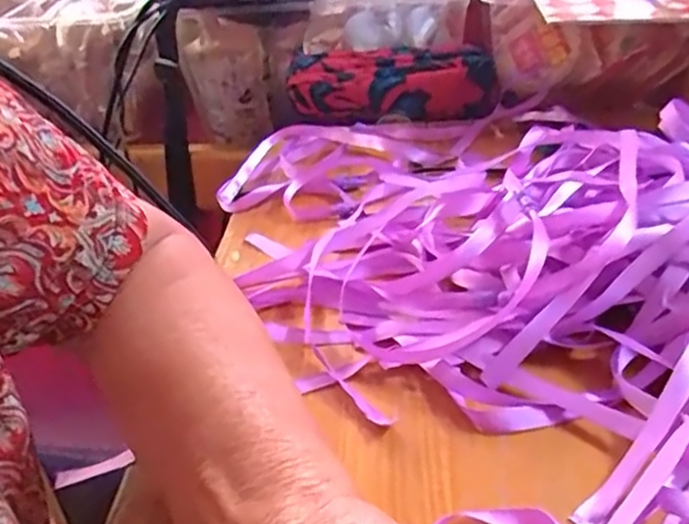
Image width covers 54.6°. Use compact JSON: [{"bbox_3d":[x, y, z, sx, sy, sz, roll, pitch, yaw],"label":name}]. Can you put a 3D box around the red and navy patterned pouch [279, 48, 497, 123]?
[{"bbox_3d":[0.041,-0.156,0.579,0.178,0.049,0.045,-1,33,5],"label":"red and navy patterned pouch"}]

